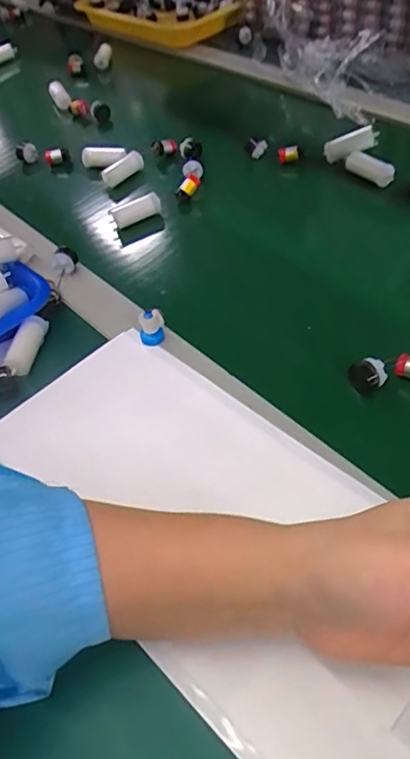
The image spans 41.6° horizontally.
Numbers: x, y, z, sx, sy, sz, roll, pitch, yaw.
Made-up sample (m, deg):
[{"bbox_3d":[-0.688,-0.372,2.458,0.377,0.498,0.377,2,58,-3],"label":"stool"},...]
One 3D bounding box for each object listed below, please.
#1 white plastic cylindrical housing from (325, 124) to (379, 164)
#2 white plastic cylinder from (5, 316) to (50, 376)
[{"bbox_3d":[0.157,-0.254,0.582,0.056,0.025,0.017,-17,47,15],"label":"white plastic cylindrical housing"},{"bbox_3d":[-0.137,-0.027,0.423,0.014,0.017,0.056,6,50,7],"label":"white plastic cylinder"}]

